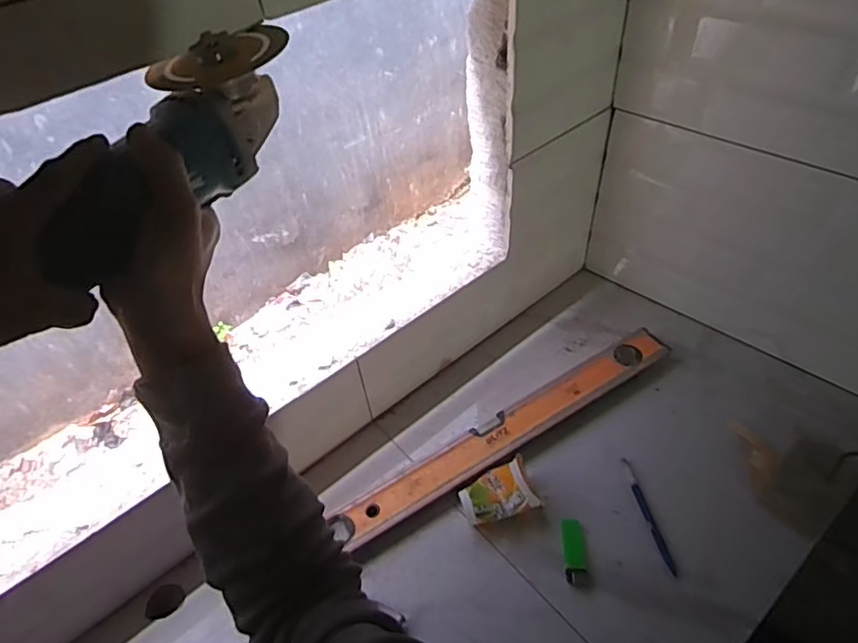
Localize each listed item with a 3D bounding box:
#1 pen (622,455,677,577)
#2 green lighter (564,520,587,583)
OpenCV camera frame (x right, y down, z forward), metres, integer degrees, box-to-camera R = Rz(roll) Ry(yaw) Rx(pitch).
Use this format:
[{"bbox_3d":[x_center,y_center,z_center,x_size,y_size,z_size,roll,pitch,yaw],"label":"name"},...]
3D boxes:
[{"bbox_3d":[0.265,0.235,0.693,0.013,0.006,0.146,-9,47,-3],"label":"pen"},{"bbox_3d":[0.170,0.269,0.665,0.023,0.008,0.074,1,47,7],"label":"green lighter"}]

